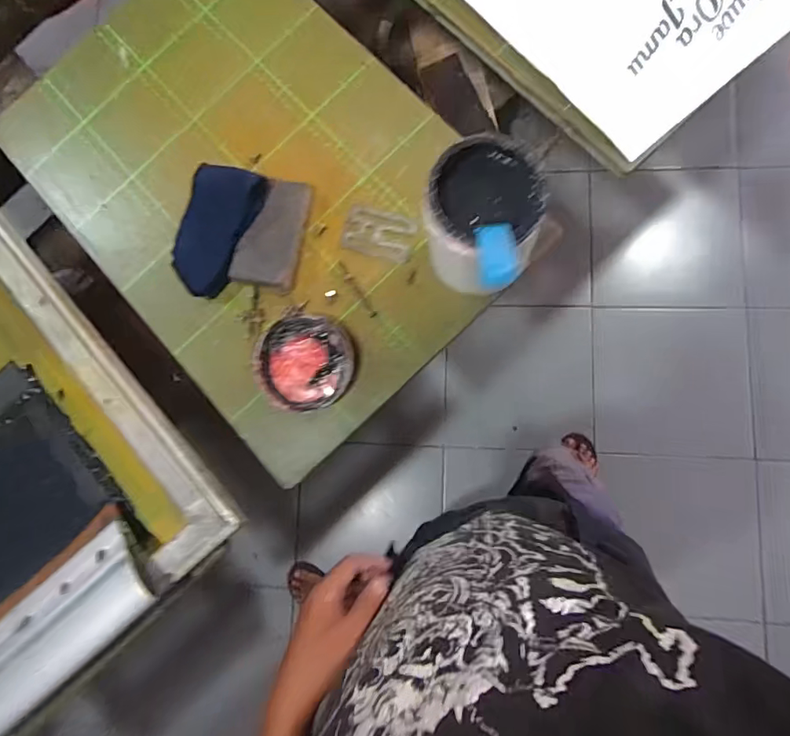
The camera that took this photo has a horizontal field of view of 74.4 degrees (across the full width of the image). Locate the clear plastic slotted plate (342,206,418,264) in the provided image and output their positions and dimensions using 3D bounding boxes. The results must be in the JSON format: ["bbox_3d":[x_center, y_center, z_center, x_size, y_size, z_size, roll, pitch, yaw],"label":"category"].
[{"bbox_3d":[-0.018,-0.149,0.576,0.077,0.004,0.050,16,84,8],"label":"clear plastic slotted plate"}]

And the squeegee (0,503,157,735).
[{"bbox_3d":[-0.374,0.280,0.526,0.295,0.052,0.107,-42,80,0],"label":"squeegee"}]

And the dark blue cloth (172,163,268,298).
[{"bbox_3d":[-0.203,-0.155,0.580,0.078,0.028,0.143,24,86,9],"label":"dark blue cloth"}]

